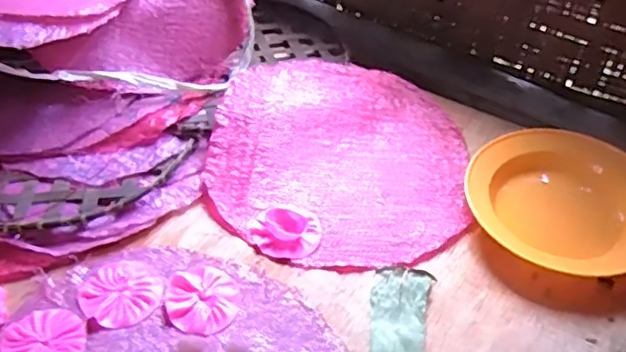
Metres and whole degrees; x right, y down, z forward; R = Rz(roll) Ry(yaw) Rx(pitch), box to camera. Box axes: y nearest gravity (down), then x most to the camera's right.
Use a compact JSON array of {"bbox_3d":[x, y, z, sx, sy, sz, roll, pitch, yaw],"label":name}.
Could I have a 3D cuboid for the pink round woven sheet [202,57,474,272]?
[{"bbox_3d":[0.035,-0.040,0.773,0.309,0.059,0.332,1,44,-1],"label":"pink round woven sheet"}]

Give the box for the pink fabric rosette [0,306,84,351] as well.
[{"bbox_3d":[-0.258,0.159,0.588,0.070,0.008,0.079,-16,47,-17],"label":"pink fabric rosette"}]

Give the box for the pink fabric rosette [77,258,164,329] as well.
[{"bbox_3d":[-0.197,0.119,0.635,0.079,0.004,0.077,1,44,-1],"label":"pink fabric rosette"}]

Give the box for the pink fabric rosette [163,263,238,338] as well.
[{"bbox_3d":[-0.114,0.124,0.634,0.069,0.004,0.079,1,44,-1],"label":"pink fabric rosette"}]

